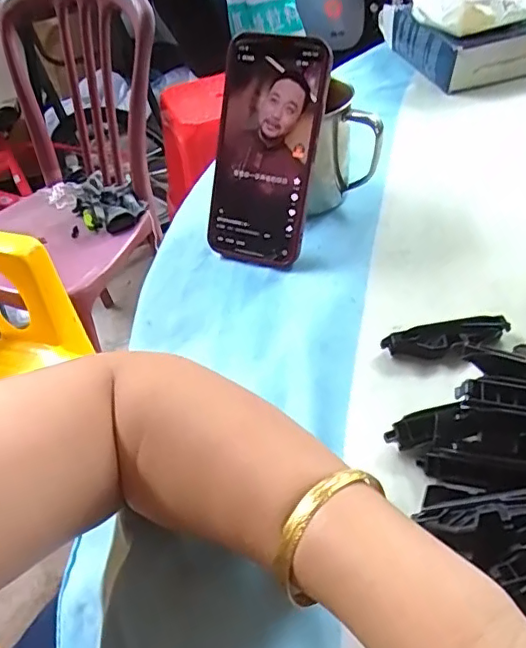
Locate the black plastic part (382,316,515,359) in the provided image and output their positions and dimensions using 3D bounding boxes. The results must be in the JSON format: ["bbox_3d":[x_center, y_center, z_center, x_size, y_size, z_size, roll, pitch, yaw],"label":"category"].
[{"bbox_3d":[0.118,0.009,0.357,0.080,0.019,0.014,-11,44,-4],"label":"black plastic part"}]

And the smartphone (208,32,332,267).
[{"bbox_3d":[0.001,-0.127,0.418,0.075,0.158,0.014,18,19,23],"label":"smartphone"}]

